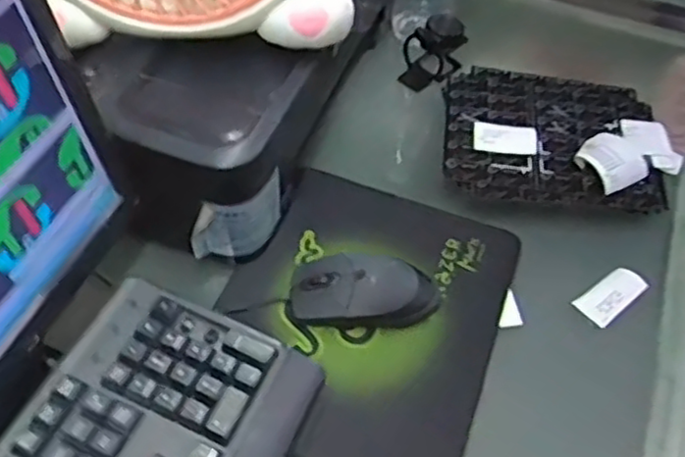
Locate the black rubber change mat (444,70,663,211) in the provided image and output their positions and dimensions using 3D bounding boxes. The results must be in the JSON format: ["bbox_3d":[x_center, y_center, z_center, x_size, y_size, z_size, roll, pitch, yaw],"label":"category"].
[{"bbox_3d":[0.204,-0.094,0.682,0.201,0.016,0.185,8,51,2],"label":"black rubber change mat"}]

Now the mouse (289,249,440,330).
[{"bbox_3d":[0.018,0.047,0.533,0.114,0.034,0.057,3,51,-1],"label":"mouse"}]

